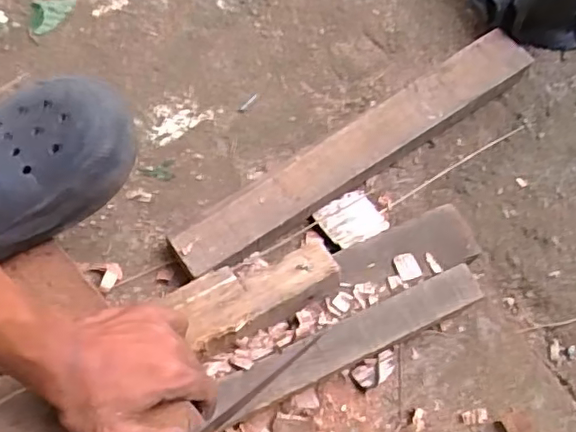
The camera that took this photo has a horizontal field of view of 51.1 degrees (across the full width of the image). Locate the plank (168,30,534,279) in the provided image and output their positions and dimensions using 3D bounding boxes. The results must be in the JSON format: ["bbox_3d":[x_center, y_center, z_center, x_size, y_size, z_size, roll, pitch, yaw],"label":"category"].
[{"bbox_3d":[0.077,-0.073,0.650,0.451,0.046,0.064,-34,73,-15],"label":"plank"}]

